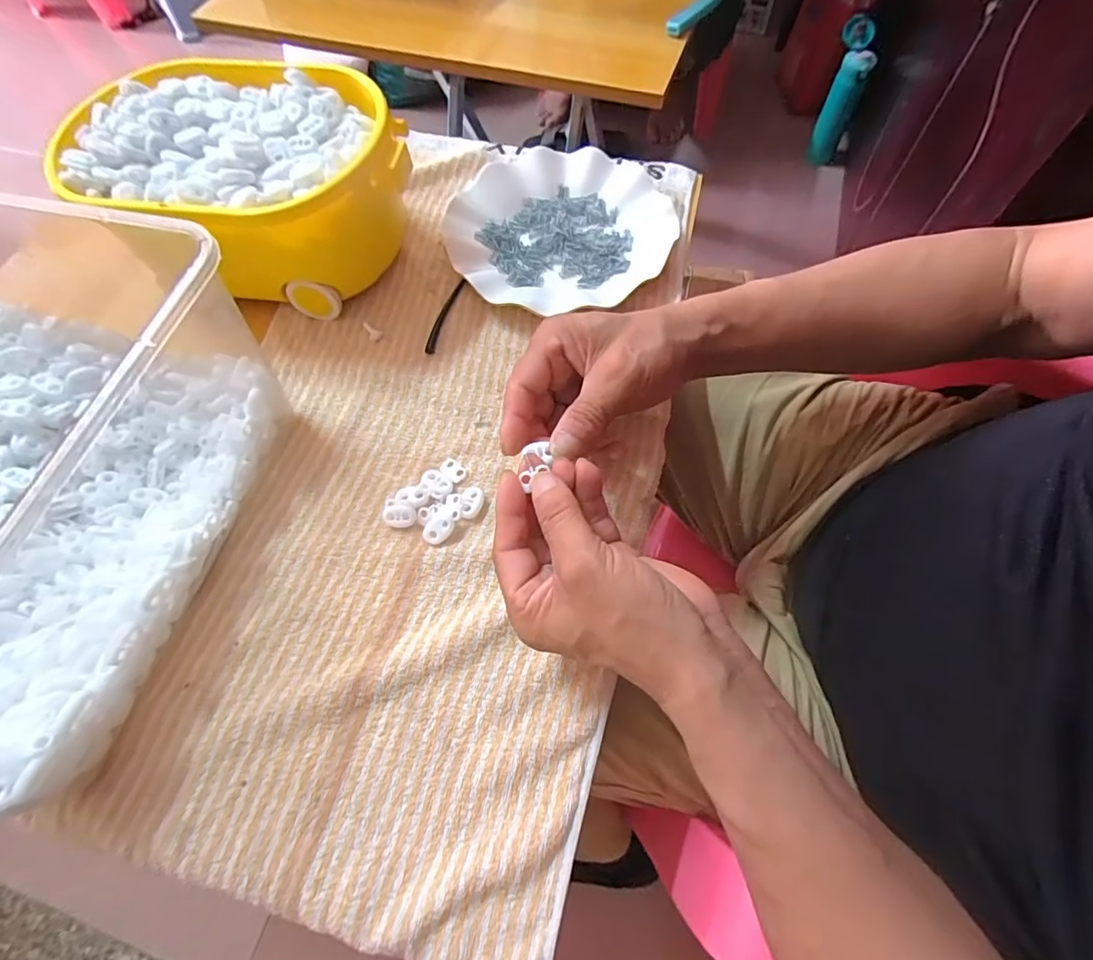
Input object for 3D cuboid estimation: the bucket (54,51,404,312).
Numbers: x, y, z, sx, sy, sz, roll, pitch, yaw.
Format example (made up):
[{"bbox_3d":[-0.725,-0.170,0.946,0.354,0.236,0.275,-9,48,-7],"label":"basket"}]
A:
[{"bbox_3d":[-0.216,-0.220,0.404,0.236,0.109,0.162,13,66,9],"label":"bucket"}]

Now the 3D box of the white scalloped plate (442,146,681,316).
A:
[{"bbox_3d":[0.011,-0.217,0.439,0.180,0.026,0.172,-1,65,2],"label":"white scalloped plate"}]

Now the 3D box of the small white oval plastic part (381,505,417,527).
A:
[{"bbox_3d":[-0.097,0.024,0.342,0.022,0.011,0.013,2,65,3],"label":"small white oval plastic part"}]

